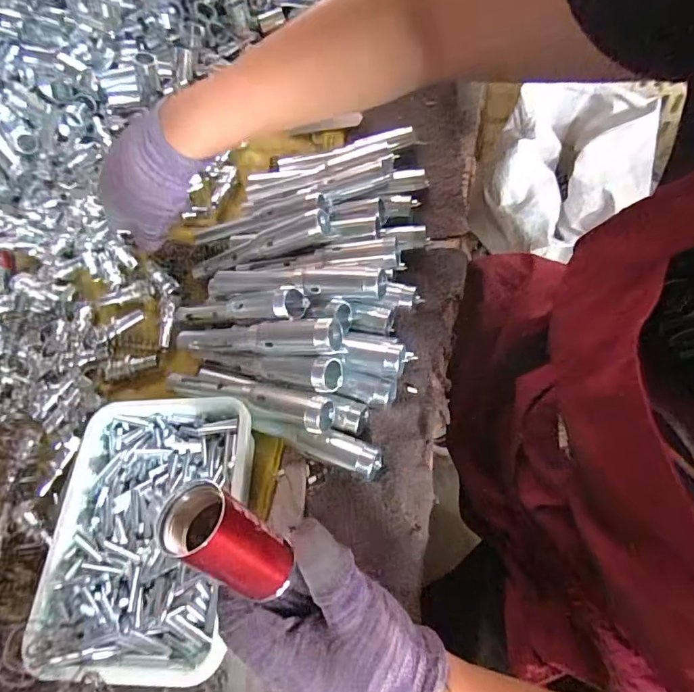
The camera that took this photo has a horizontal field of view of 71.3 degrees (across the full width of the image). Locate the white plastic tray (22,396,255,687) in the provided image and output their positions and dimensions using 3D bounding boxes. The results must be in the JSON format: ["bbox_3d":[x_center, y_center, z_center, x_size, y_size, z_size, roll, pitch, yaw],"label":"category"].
[{"bbox_3d":[-0.133,0.118,0.324,0.127,0.035,0.172,-3,62,7],"label":"white plastic tray"}]

